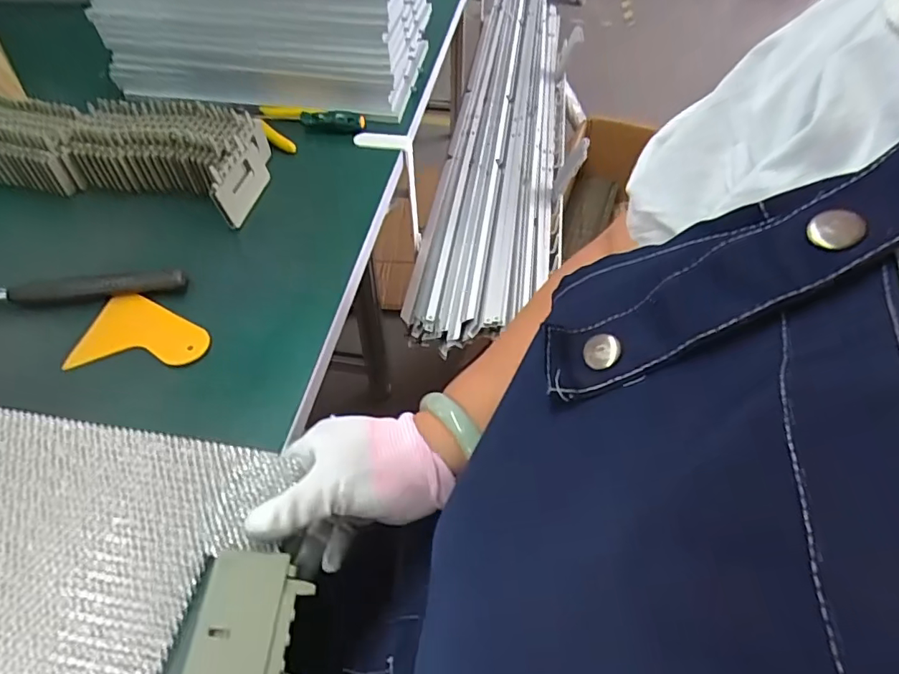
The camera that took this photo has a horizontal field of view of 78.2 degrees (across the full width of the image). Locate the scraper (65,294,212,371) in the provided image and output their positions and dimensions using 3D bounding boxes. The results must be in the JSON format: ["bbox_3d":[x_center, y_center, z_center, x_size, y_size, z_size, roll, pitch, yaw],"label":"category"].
[{"bbox_3d":[-0.238,-0.008,0.437,0.098,0.007,0.069,-3,50,-3],"label":"scraper"}]

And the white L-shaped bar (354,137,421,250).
[{"bbox_3d":[-0.071,-0.173,0.661,0.065,0.151,0.025,-5,50,-4],"label":"white L-shaped bar"}]

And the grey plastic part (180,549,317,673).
[{"bbox_3d":[-0.109,0.159,0.296,0.054,0.012,0.083,4,50,3],"label":"grey plastic part"}]

